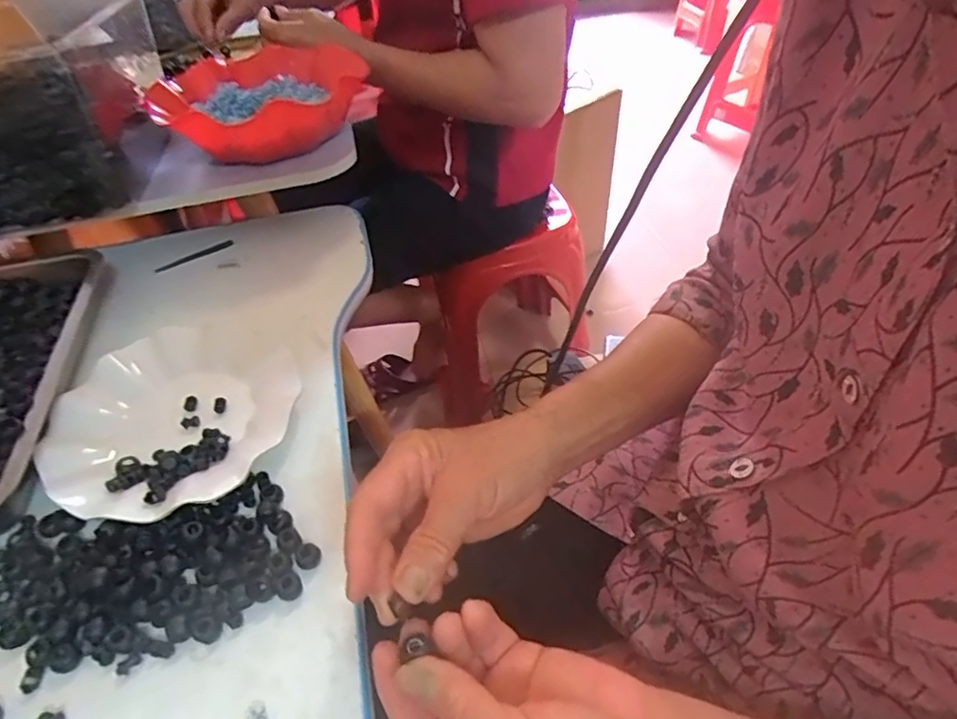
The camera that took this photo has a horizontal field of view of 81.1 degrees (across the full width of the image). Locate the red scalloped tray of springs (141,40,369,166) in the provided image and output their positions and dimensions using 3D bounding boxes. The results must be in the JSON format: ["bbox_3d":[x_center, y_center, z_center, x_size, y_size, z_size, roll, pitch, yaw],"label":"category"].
[{"bbox_3d":[-0.235,-0.268,0.589,0.197,0.070,0.213,-31,51,-23],"label":"red scalloped tray of springs"}]

